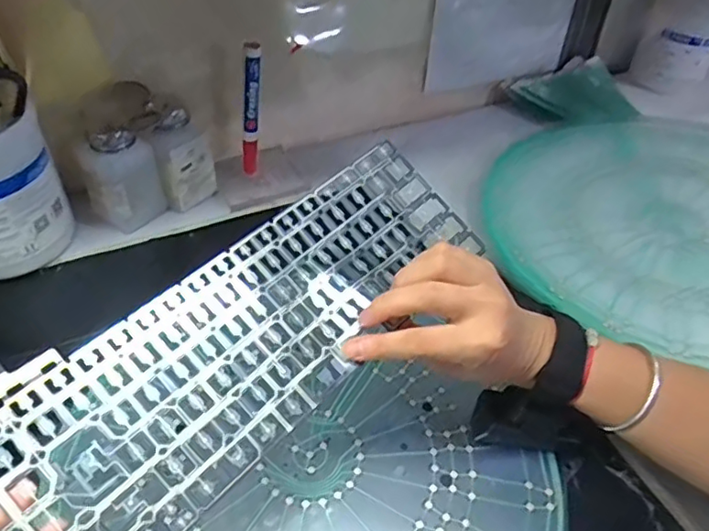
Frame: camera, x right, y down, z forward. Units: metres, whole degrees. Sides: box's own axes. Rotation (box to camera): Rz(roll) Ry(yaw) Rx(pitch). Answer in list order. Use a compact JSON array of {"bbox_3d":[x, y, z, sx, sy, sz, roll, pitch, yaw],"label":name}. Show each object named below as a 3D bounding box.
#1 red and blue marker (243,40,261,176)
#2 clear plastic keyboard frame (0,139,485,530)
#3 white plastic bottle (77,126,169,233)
[{"bbox_3d":[-0.101,-0.151,0.579,0.019,0.139,0.015,-7,45,-12],"label":"red and blue marker"},{"bbox_3d":[-0.070,0.046,0.330,0.108,0.018,0.349,48,59,5],"label":"clear plastic keyboard frame"},{"bbox_3d":[-0.217,-0.086,0.553,0.054,0.091,0.055,34,51,28],"label":"white plastic bottle"}]

